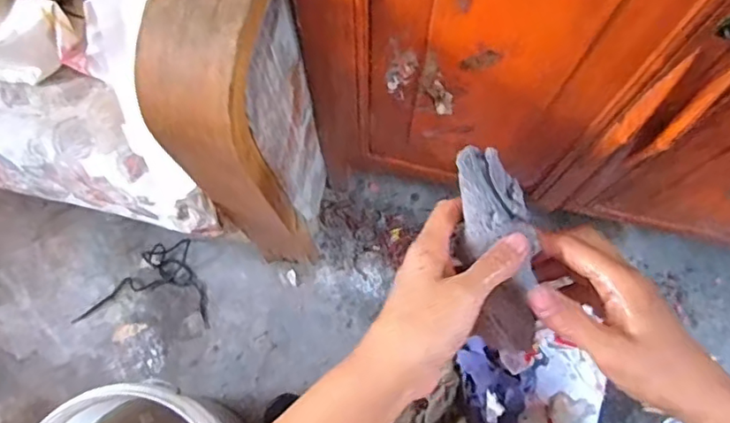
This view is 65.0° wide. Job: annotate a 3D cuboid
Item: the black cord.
[{"bbox_3d":[-0.354,0.114,0.914,0.211,0.009,0.136,-1,75,1],"label":"black cord"}]

